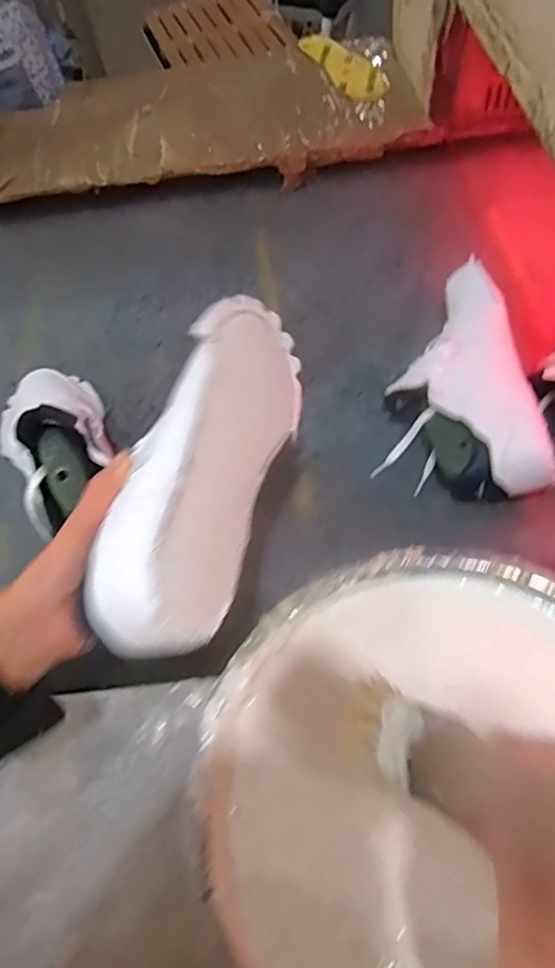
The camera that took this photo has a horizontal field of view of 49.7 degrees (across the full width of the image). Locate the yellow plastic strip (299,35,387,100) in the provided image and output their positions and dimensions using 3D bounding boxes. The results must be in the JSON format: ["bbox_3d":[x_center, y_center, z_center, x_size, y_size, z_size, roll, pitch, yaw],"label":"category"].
[{"bbox_3d":[0.112,-0.710,1.013,0.080,0.017,0.207,-23,60,-11],"label":"yellow plastic strip"}]

